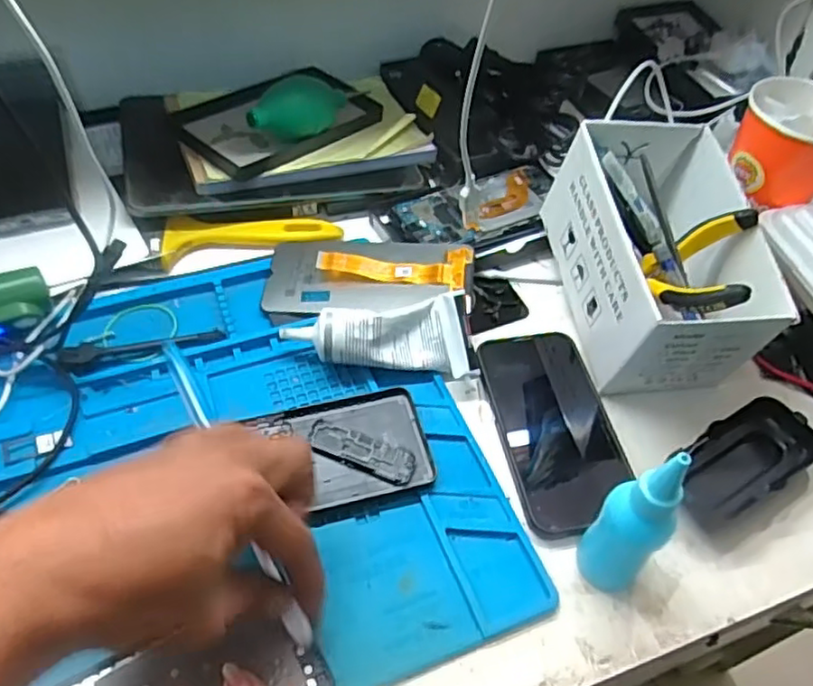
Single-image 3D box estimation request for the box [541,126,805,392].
[{"bbox_3d":[0.179,-0.063,0.471,0.104,0.098,0.182,-4,53,-7],"label":"box"}]

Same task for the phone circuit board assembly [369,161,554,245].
[{"bbox_3d":[0.061,-0.116,0.564,0.169,0.011,0.075,-20,56,-18],"label":"phone circuit board assembly"}]

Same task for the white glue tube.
[{"bbox_3d":[-0.019,-0.007,0.456,0.132,0.045,0.048,6,52,1],"label":"white glue tube"}]

